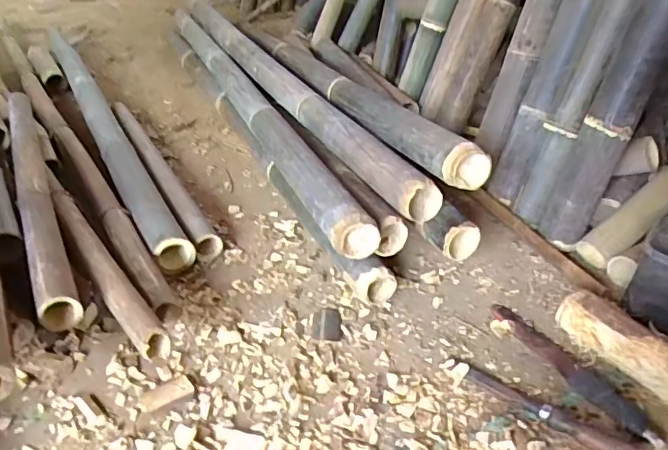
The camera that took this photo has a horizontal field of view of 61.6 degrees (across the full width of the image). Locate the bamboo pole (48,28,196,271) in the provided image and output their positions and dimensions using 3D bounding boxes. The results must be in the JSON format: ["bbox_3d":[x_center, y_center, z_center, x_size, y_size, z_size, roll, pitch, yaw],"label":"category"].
[{"bbox_3d":[-0.611,-0.278,1.425,0.063,0.082,1.458,-18,36,-24],"label":"bamboo pole"}]

